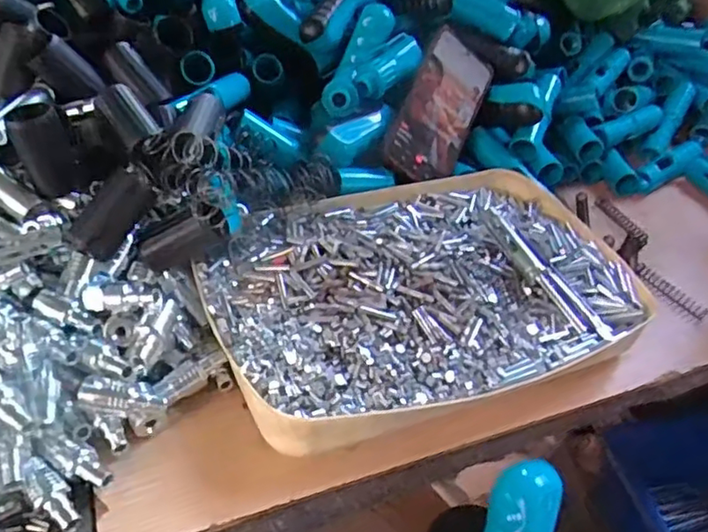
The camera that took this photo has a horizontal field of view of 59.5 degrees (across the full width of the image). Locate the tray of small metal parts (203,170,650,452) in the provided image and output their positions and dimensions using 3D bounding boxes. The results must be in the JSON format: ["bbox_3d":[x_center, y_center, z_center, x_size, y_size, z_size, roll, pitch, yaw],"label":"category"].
[{"bbox_3d":[0.057,0.011,0.492,0.335,0.052,0.228,-14,44,-24],"label":"tray of small metal parts"}]

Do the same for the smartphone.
[{"bbox_3d":[0.088,-0.156,0.607,0.075,0.013,0.160,35,69,-19],"label":"smartphone"}]

